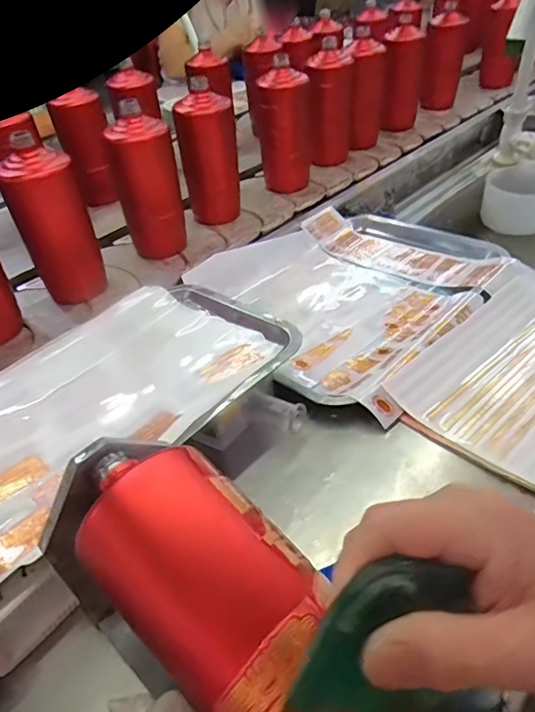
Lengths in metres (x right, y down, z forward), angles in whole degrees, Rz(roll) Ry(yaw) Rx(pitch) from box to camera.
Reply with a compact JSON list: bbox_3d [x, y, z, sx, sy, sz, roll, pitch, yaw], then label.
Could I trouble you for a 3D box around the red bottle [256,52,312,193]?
[{"bbox_3d":[0.028,-0.364,0.796,0.082,0.173,0.067,-2,42,3],"label":"red bottle"}]

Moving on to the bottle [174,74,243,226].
[{"bbox_3d":[-0.084,-0.296,0.725,0.080,0.179,0.066,-1,42,5],"label":"bottle"}]

